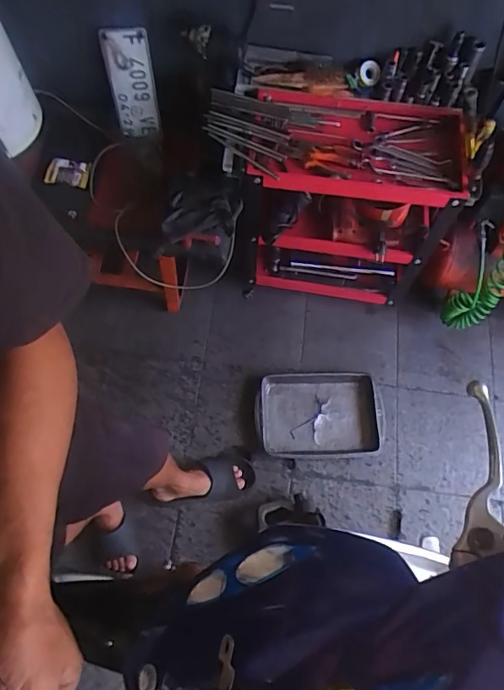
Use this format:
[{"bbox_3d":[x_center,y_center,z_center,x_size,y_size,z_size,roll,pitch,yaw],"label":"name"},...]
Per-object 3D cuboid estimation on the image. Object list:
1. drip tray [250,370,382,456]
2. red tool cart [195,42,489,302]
[{"bbox_3d":[0.196,0.201,1.385,0.363,0.043,0.239,1,67,-2],"label":"drip tray"},{"bbox_3d":[0.193,-0.416,1.285,0.587,0.557,0.377,2,68,-1],"label":"red tool cart"}]

